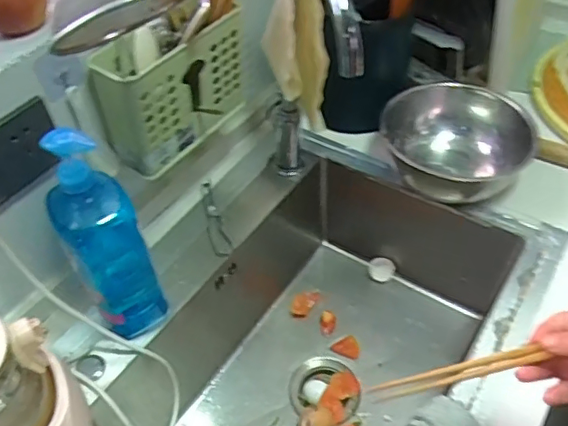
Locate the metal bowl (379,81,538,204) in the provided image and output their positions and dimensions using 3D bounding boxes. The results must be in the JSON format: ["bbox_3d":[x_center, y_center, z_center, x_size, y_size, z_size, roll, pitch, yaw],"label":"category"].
[{"bbox_3d":[0.273,-0.112,0.894,0.220,0.097,0.220,6,48,9],"label":"metal bowl"}]

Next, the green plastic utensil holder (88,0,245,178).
[{"bbox_3d":[-0.139,-0.171,0.735,0.080,0.161,0.208,30,56,27],"label":"green plastic utensil holder"}]

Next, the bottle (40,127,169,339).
[{"bbox_3d":[-0.210,0.030,0.659,0.091,0.285,0.097,-26,51,-19],"label":"bottle"}]

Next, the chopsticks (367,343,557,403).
[{"bbox_3d":[0.185,0.127,0.479,0.233,0.019,0.014,-23,43,22],"label":"chopsticks"}]

